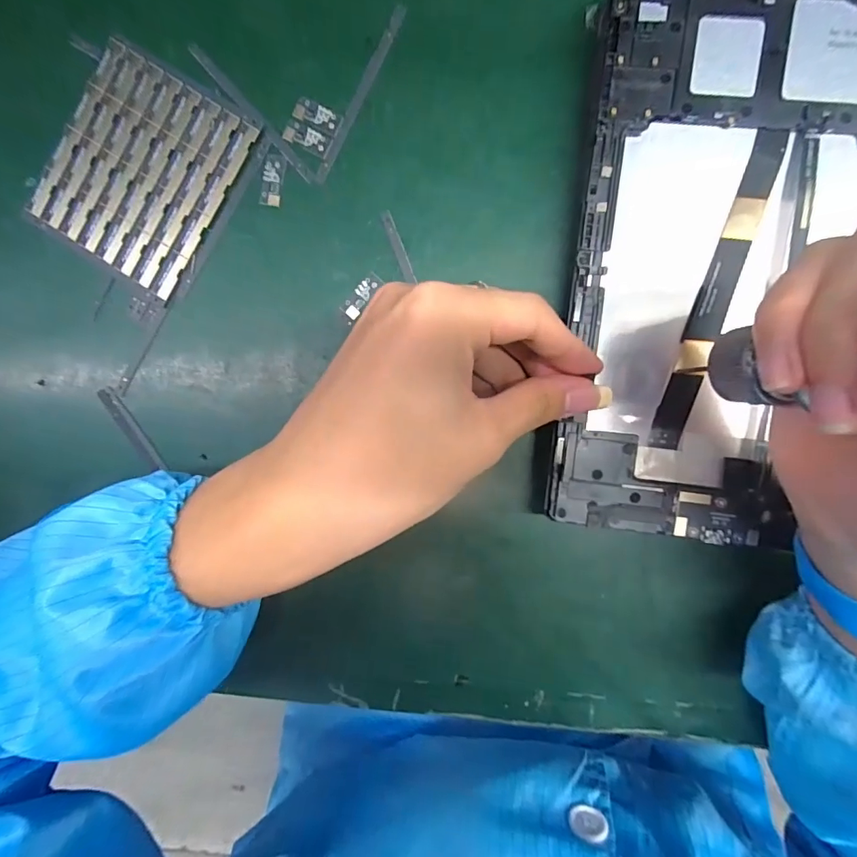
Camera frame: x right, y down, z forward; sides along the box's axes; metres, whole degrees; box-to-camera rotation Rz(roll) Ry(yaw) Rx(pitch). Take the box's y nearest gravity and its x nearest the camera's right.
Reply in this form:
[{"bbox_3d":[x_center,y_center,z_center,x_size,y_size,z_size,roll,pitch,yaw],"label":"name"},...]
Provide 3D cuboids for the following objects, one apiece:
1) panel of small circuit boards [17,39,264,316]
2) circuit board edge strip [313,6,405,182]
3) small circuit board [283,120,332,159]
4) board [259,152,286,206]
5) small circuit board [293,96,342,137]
[{"bbox_3d":[-0.154,-0.137,0.249,0.094,0.004,0.107,32,96,2],"label":"panel of small circuit boards"},{"bbox_3d":[-0.035,-0.172,0.240,0.007,0.004,0.096,28,95,2],"label":"circuit board edge strip"},{"bbox_3d":[-0.063,-0.152,0.242,0.025,0.004,0.011,26,95,2],"label":"small circuit board"},{"bbox_3d":[-0.082,-0.131,0.245,0.011,0.004,0.026,12,95,3],"label":"board"},{"bbox_3d":[-0.058,-0.163,0.242,0.026,0.004,0.011,27,95,2],"label":"small circuit board"}]

